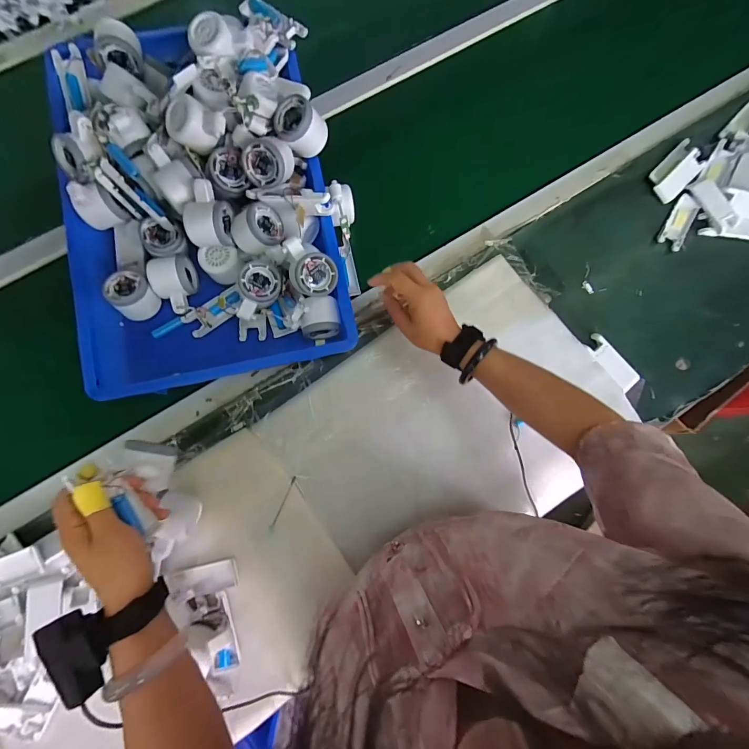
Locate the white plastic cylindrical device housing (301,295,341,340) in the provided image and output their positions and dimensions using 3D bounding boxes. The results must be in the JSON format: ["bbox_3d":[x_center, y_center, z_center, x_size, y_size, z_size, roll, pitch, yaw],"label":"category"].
[{"bbox_3d":[-0.080,-0.083,0.530,0.056,0.056,0.051,-7,83,-5],"label":"white plastic cylindrical device housing"}]

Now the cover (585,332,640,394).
[{"bbox_3d":[0.392,-0.019,0.587,0.040,0.013,0.099,-41,83,-3],"label":"cover"}]

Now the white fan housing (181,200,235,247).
[{"bbox_3d":[-0.229,-0.210,0.492,0.059,0.050,0.055,2,83,-3],"label":"white fan housing"}]

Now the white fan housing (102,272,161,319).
[{"bbox_3d":[-0.355,-0.118,0.520,0.065,0.038,0.060,0,83,-4],"label":"white fan housing"}]

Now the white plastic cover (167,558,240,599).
[{"bbox_3d":[-0.236,0.285,0.495,0.093,0.015,0.039,-12,84,-5],"label":"white plastic cover"}]

